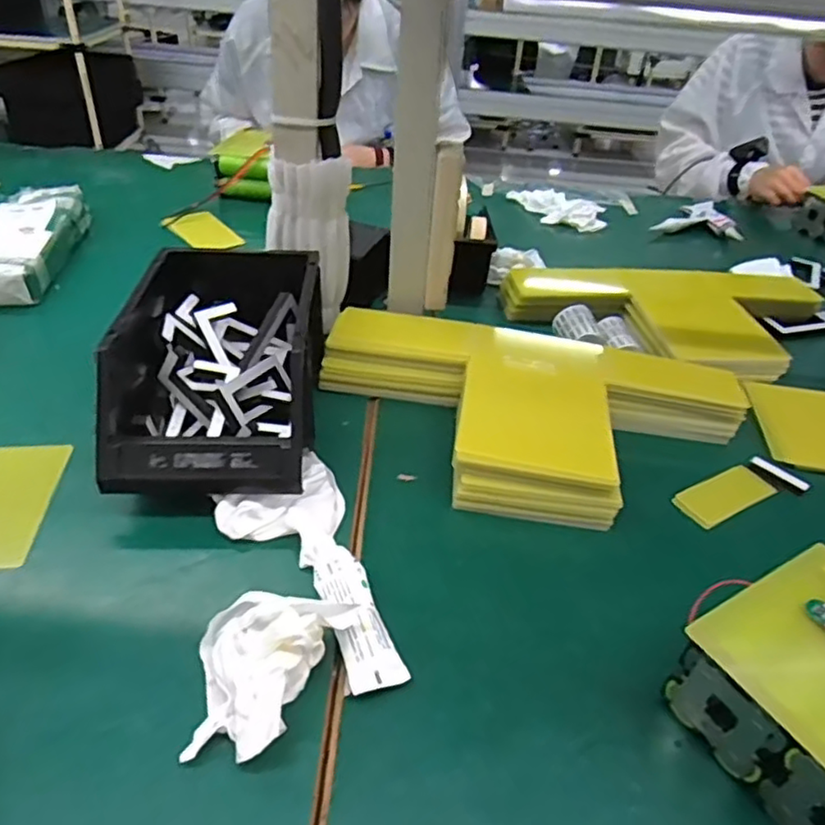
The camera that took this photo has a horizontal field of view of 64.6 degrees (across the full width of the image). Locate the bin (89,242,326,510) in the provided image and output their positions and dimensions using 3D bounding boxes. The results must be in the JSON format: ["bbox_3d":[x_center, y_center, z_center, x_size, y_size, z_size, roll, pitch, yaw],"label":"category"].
[{"bbox_3d":[-0.179,-0.044,0.600,0.182,0.123,0.277,3,37,-3],"label":"bin"}]

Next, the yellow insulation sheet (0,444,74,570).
[{"bbox_3d":[-0.329,0.074,0.525,0.069,0.006,0.133,1,40,-10],"label":"yellow insulation sheet"}]

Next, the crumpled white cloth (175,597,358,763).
[{"bbox_3d":[-0.086,0.159,0.399,0.095,0.048,0.088,3,37,-4],"label":"crumpled white cloth"}]

